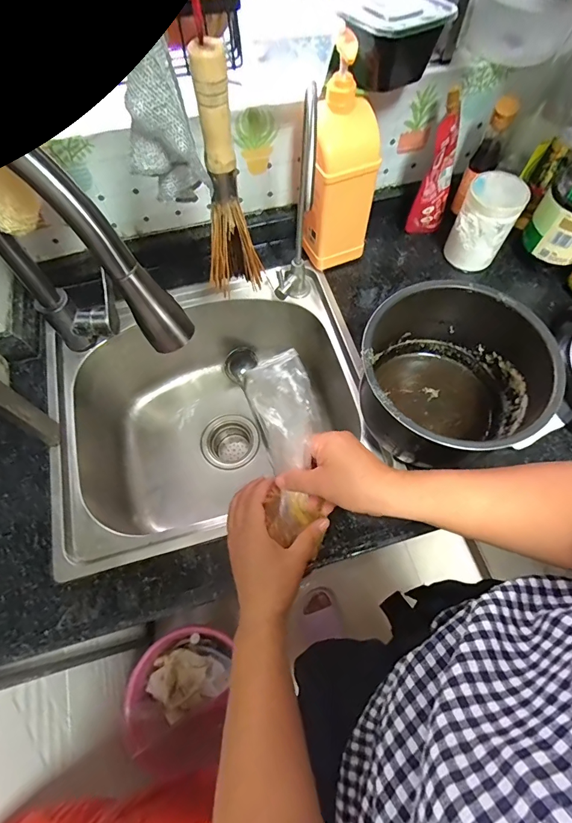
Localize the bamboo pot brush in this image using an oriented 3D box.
[{"bbox_3d":[-0.064,-0.215,0.409,0.054,0.241,0.035,-37,70,-13],"label":"bamboo pot brush"}]

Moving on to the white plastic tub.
[{"bbox_3d":[0.316,-0.300,0.634,0.082,0.115,0.088,30,71,15],"label":"white plastic tub"}]

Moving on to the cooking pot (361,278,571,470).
[{"bbox_3d":[0.198,-0.035,0.504,0.205,0.138,0.208,-1,66,2],"label":"cooking pot"}]

